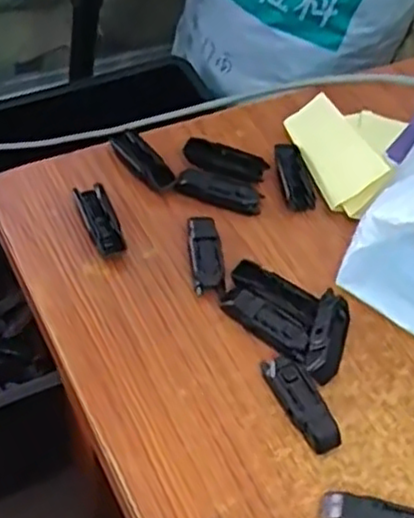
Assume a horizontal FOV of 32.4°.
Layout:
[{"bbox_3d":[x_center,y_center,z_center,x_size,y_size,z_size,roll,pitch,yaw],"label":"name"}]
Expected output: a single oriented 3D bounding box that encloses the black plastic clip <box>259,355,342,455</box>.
[{"bbox_3d":[0.060,0.089,0.446,0.026,0.013,0.065,-18,58,-20],"label":"black plastic clip"}]

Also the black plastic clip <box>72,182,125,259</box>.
[{"bbox_3d":[-0.077,-0.027,0.511,0.022,0.011,0.058,-16,57,-19],"label":"black plastic clip"}]

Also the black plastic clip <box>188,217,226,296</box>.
[{"bbox_3d":[-0.001,-0.004,0.506,0.021,0.012,0.060,-3,54,-10],"label":"black plastic clip"}]

